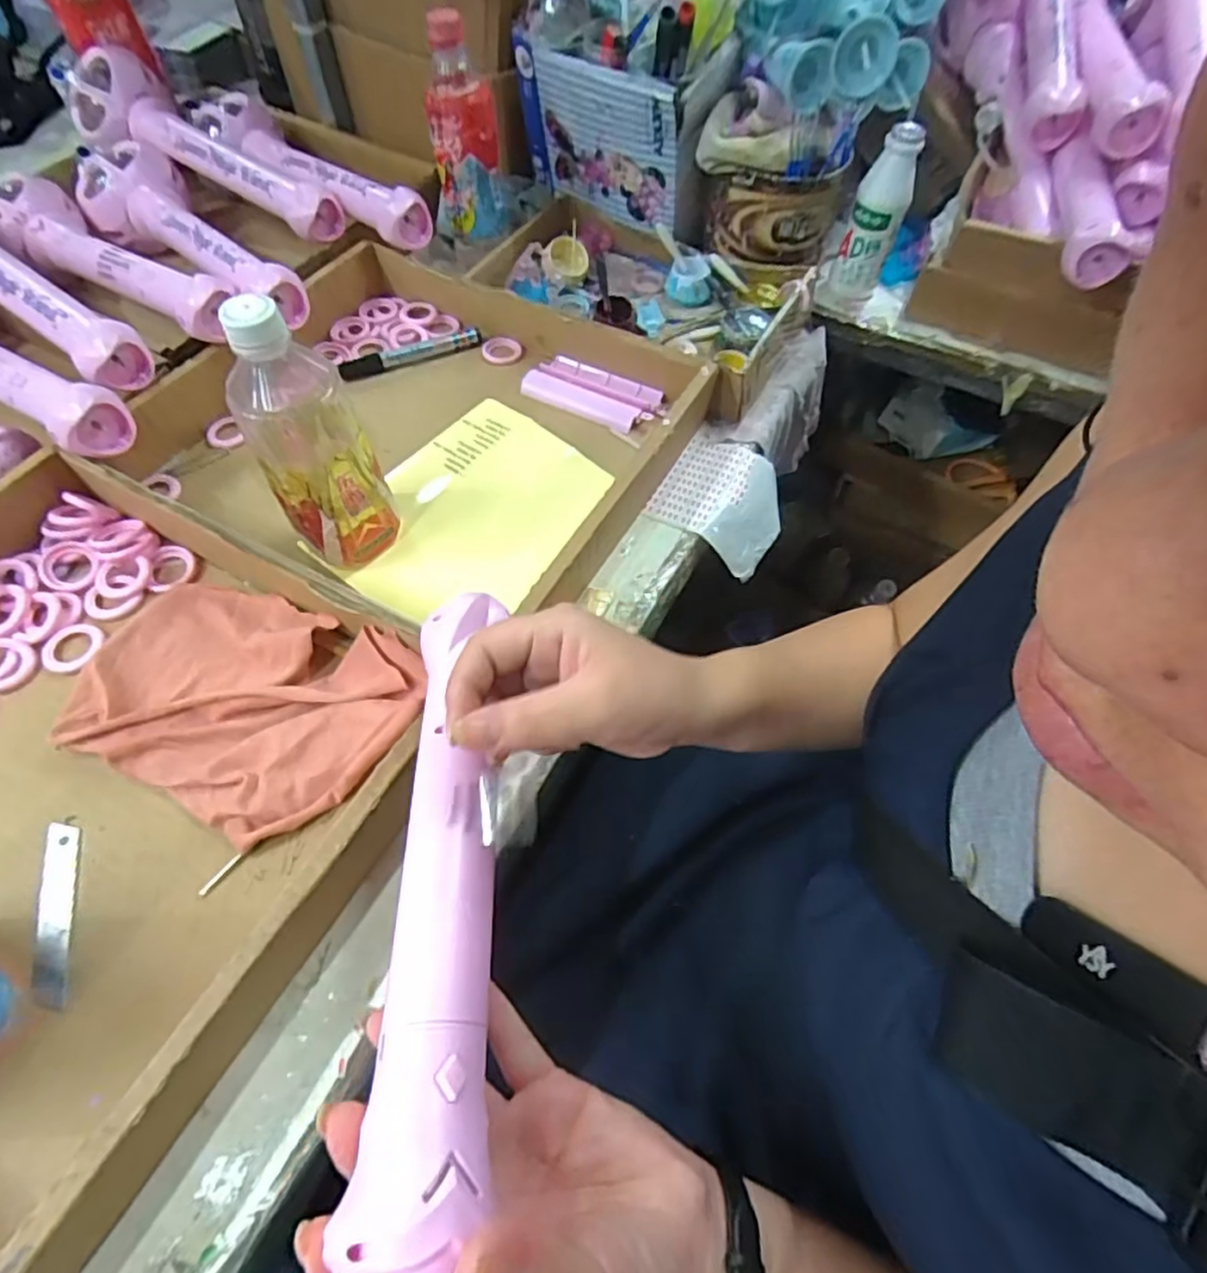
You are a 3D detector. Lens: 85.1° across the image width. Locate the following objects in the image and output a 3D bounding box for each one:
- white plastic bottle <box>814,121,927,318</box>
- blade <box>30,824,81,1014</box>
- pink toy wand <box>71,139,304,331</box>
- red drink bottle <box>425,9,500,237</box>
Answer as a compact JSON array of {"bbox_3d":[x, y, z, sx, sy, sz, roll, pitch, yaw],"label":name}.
[{"bbox_3d":[0.260,-0.403,0.646,0.057,0.151,0.056,20,59,9],"label":"white plastic bottle"},{"bbox_3d":[-0.302,0.151,0.362,0.019,0.004,0.097,-13,61,-12],"label":"blade"},{"bbox_3d":[-0.389,-0.371,0.614,0.095,0.056,0.342,-38,67,-23],"label":"pink toy wand"},{"bbox_3d":[-0.130,-0.465,0.614,0.066,0.172,0.062,-6,59,-7],"label":"red drink bottle"}]

